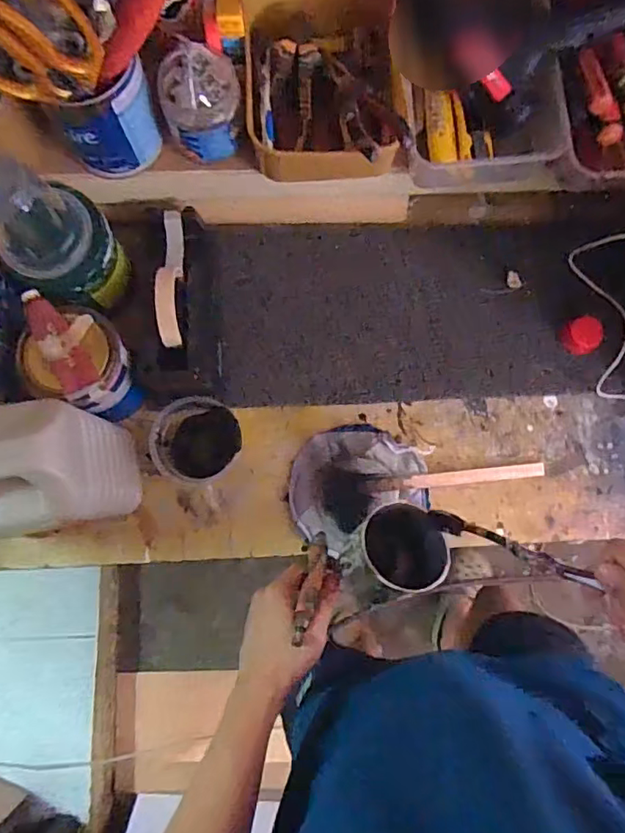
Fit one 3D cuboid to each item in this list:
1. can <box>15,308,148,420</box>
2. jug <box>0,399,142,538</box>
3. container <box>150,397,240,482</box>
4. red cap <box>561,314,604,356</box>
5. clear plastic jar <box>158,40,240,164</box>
[{"bbox_3d":[-0.245,-0.057,0.615,0.103,0.115,0.098,0,82,-1],"label":"can"},{"bbox_3d":[-0.285,0.060,0.547,0.172,0.202,0.109,-13,82,-3],"label":"jug"},{"bbox_3d":[-0.130,0.028,0.626,0.088,0.089,0.091,-4,82,-1],"label":"container"},{"bbox_3d":[0.325,-0.098,0.674,0.041,0.019,0.043,0,82,-1],"label":"red cap"},{"bbox_3d":[-0.105,-0.300,0.534,0.070,0.066,0.075,0,82,-1],"label":"clear plastic jar"}]

